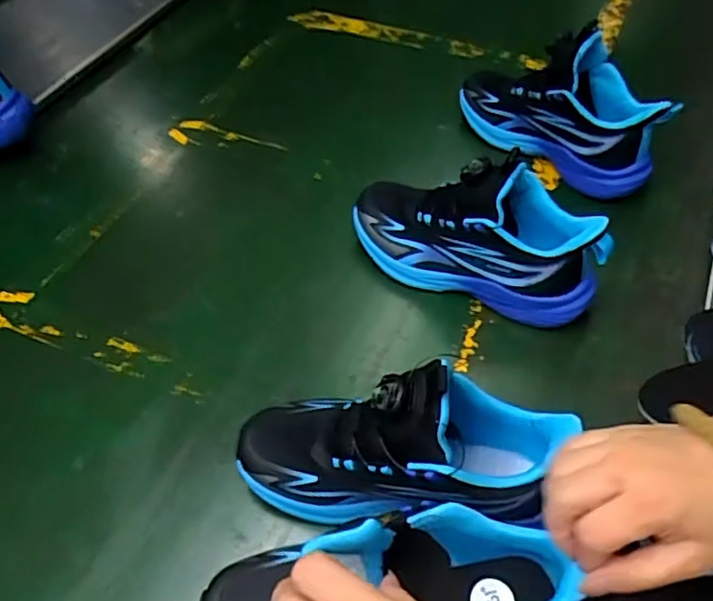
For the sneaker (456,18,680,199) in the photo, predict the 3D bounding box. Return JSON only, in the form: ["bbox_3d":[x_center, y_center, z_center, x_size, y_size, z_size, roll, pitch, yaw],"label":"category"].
[{"bbox_3d":[0.218,-0.214,0.663,0.081,0.133,0.228,-38,59,-24],"label":"sneaker"}]

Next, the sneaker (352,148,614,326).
[{"bbox_3d":[0.101,-0.067,0.558,0.233,0.123,0.083,23,56,20],"label":"sneaker"}]

